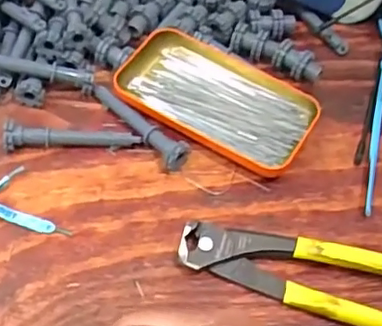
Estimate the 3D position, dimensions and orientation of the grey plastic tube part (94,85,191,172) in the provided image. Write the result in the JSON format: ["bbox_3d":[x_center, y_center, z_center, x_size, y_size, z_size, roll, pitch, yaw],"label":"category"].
[{"bbox_3d":[-0.039,-0.027,0.429,0.088,0.017,0.019,39,62,19],"label":"grey plastic tube part"}]

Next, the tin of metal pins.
[{"bbox_3d":[0.020,-0.049,0.449,0.145,0.020,0.079,28,59,13],"label":"tin of metal pins"}]

